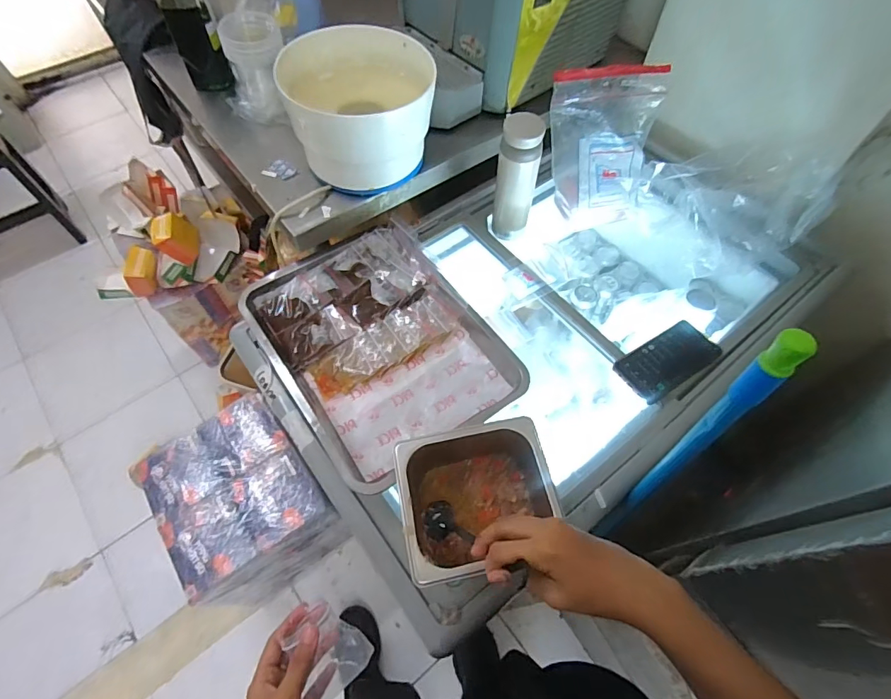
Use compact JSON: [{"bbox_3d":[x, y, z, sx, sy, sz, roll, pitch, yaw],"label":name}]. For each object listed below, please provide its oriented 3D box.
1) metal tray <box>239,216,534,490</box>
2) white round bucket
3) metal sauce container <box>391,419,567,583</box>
[{"bbox_3d":[-0.104,-0.011,0.697,0.299,0.047,0.385,-32,65,-17],"label":"metal tray"},{"bbox_3d":[-0.131,-0.367,0.715,0.202,0.130,0.204,-16,62,-9],"label":"white round bucket"},{"bbox_3d":[0.035,0.177,0.551,0.167,0.112,0.157,-10,61,-6],"label":"metal sauce container"}]

